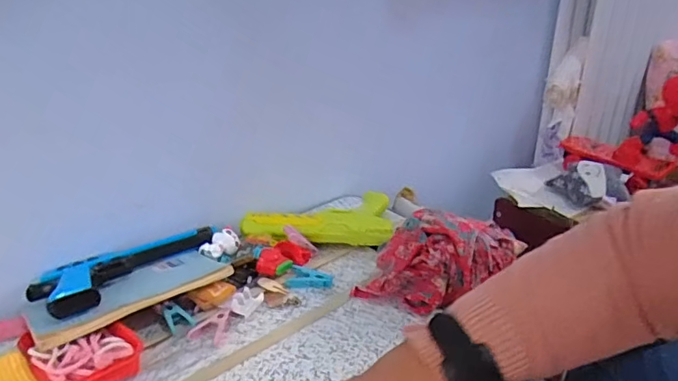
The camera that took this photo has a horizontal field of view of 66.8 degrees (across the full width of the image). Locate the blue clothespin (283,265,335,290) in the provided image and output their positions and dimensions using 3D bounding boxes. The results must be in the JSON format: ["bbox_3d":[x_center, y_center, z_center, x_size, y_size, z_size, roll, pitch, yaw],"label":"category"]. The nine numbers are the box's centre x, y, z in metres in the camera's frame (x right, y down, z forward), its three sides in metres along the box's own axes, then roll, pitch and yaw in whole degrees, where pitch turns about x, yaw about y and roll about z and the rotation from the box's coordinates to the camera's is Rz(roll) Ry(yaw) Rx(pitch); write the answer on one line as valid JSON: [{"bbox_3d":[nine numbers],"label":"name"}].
[{"bbox_3d":[-0.036,0.107,0.627,0.055,0.013,0.033,1,28,5],"label":"blue clothespin"}]

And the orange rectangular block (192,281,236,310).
[{"bbox_3d":[-0.138,0.116,0.570,0.045,0.018,0.019,-13,30,-20],"label":"orange rectangular block"}]

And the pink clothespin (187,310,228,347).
[{"bbox_3d":[-0.137,0.145,0.544,0.038,0.008,0.044,-1,28,1],"label":"pink clothespin"}]

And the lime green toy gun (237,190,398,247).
[{"bbox_3d":[-0.028,0.033,0.728,0.199,0.038,0.101,-2,28,0],"label":"lime green toy gun"}]

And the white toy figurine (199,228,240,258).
[{"bbox_3d":[-0.152,0.068,0.656,0.048,0.024,0.029,-19,33,-29],"label":"white toy figurine"}]

